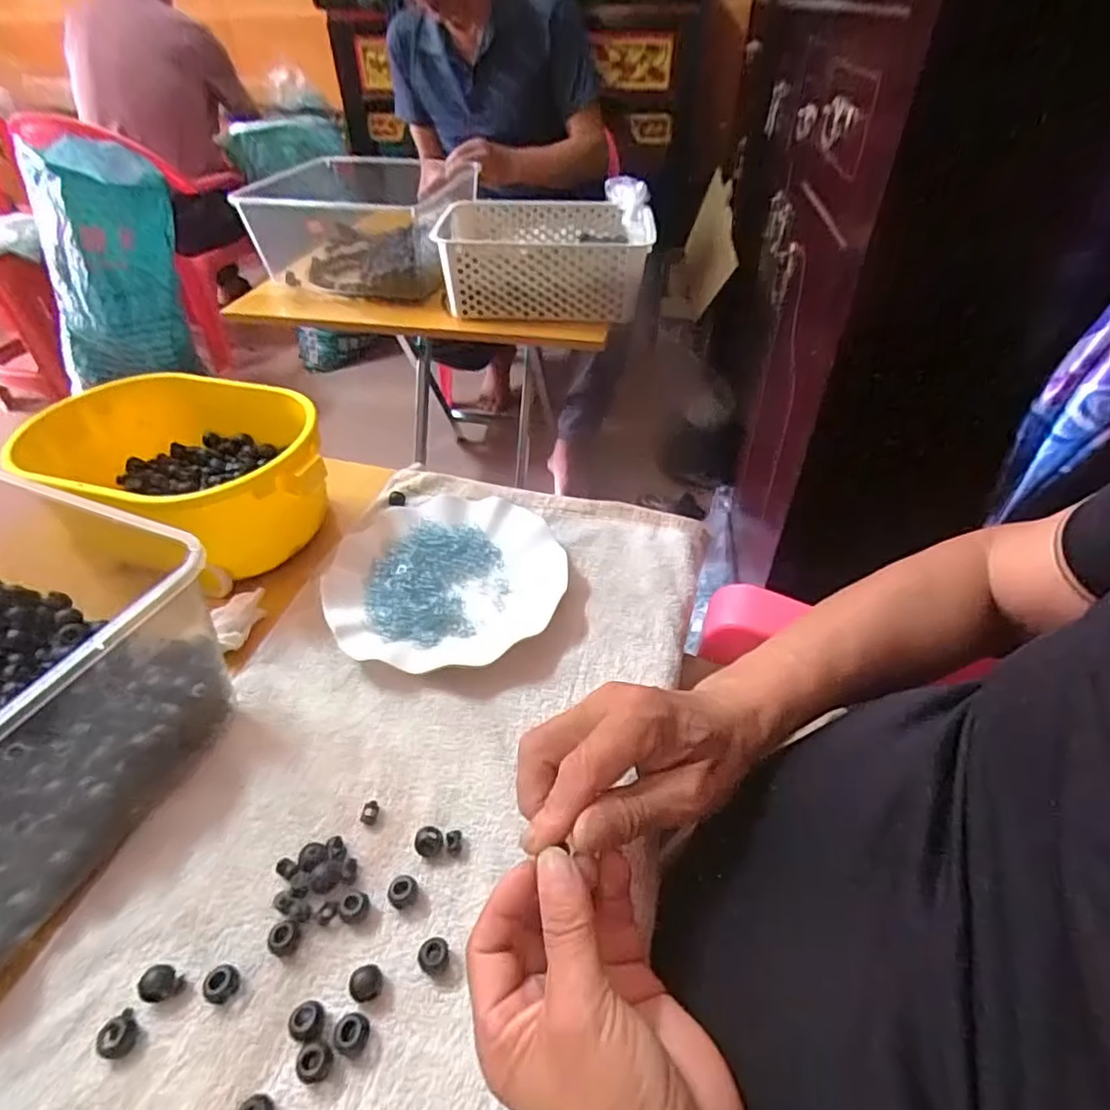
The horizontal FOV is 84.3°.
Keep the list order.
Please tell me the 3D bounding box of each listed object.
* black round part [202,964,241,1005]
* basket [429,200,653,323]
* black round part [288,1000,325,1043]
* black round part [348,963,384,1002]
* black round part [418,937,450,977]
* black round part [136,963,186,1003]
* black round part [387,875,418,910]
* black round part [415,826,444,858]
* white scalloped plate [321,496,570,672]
[{"bbox_3d":[-0.161,0.208,0.297,0.012,0.013,0.015,16,46,16],"label":"black round part"},{"bbox_3d":[-0.018,-0.455,0.938,0.300,0.104,0.215,2,43,4],"label":"basket"},{"bbox_3d":[-0.115,0.218,0.286,0.015,0.013,0.015,0,44,0],"label":"black round part"},{"bbox_3d":[-0.091,0.208,0.297,0.015,0.011,0.013,-14,46,-14],"label":"black round part"},{"bbox_3d":[-0.060,0.198,0.303,0.015,0.016,0.016,0,44,0],"label":"black round part"},{"bbox_3d":[-0.189,0.207,0.295,0.015,0.013,0.015,0,44,0],"label":"black round part"},{"bbox_3d":[-0.081,0.180,0.327,0.013,0.010,0.015,-5,44,-5],"label":"black round part"},{"bbox_3d":[-0.071,0.162,0.345,0.015,0.011,0.013,-16,46,-16],"label":"black round part"},{"bbox_3d":[-0.085,0.019,0.489,0.180,0.021,0.172,0,44,0],"label":"white scalloped plate"}]

